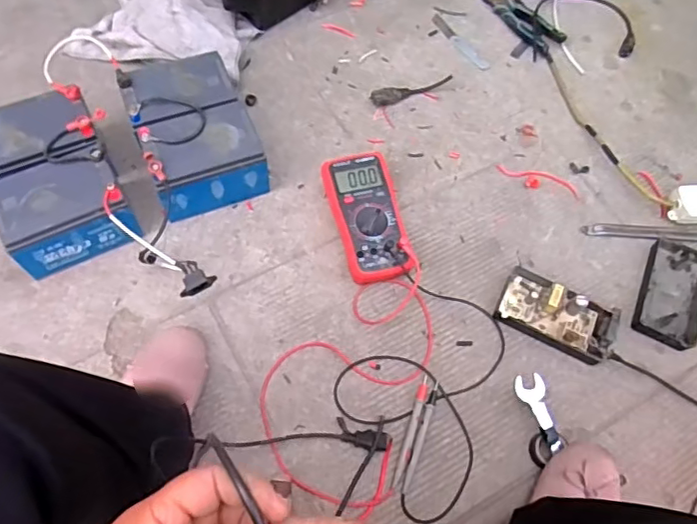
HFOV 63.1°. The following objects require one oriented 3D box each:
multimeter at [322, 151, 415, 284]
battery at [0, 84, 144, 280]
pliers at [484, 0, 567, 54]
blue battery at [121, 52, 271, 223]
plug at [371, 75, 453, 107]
[{"bbox_3d":[0.027,-0.062,0.813,0.094,0.053,0.191,-13,66,-10],"label":"multimeter"},{"bbox_3d":[-0.396,-0.109,0.777,0.154,0.101,0.220,-23,68,-14],"label":"battery"},{"bbox_3d":[0.302,-0.446,1.032,0.064,0.020,0.189,-35,72,-19],"label":"pliers"},{"bbox_3d":[-0.220,-0.181,0.823,0.149,0.105,0.206,-22,67,-14],"label":"blue battery"},{"bbox_3d":[0.107,-0.281,0.940,0.140,0.023,0.026,-13,66,-11],"label":"plug"}]

